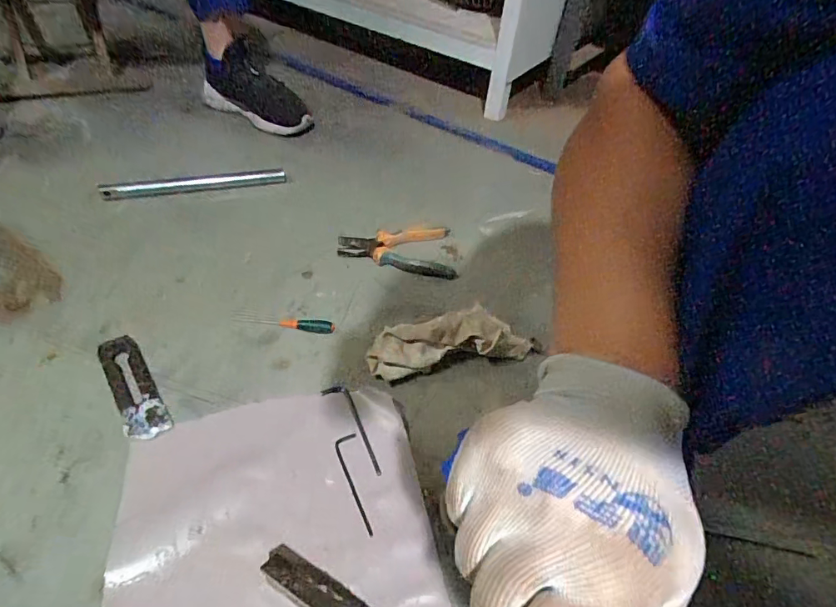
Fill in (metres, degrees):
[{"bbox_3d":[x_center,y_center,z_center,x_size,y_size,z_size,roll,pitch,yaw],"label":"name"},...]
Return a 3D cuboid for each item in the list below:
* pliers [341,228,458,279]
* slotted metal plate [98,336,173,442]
[{"bbox_3d":[-0.033,-0.081,0.768,0.187,0.024,0.109,-3,46,-10],"label":"pliers"},{"bbox_3d":[-0.339,0.097,0.565,0.044,0.007,0.160,-25,54,-29],"label":"slotted metal plate"}]

